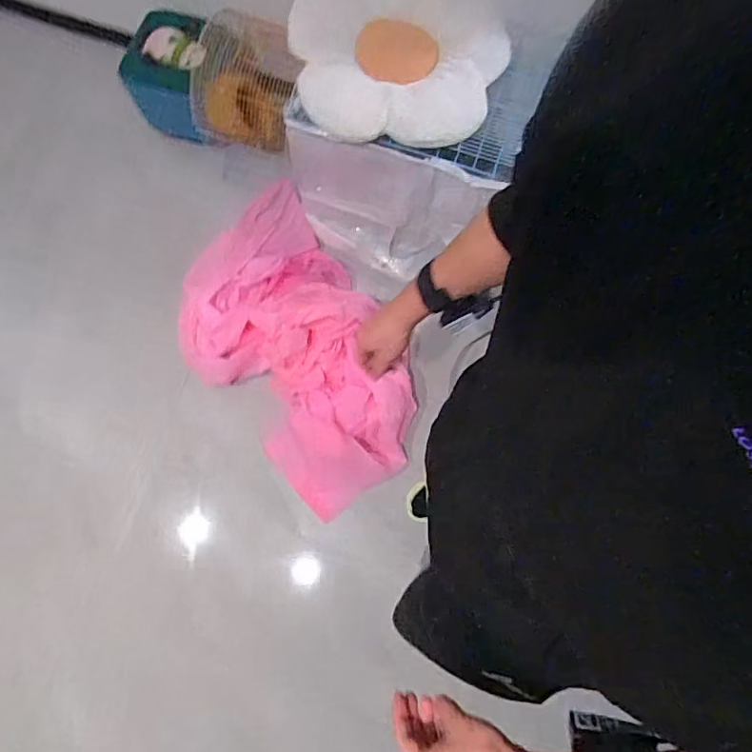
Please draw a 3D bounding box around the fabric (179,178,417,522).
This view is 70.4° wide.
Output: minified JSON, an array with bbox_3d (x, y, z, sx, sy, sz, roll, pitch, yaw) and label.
[{"bbox_3d":[-0.193,-0.089,1.340,0.461,0.173,0.770,-38,79,-11],"label":"fabric"}]

